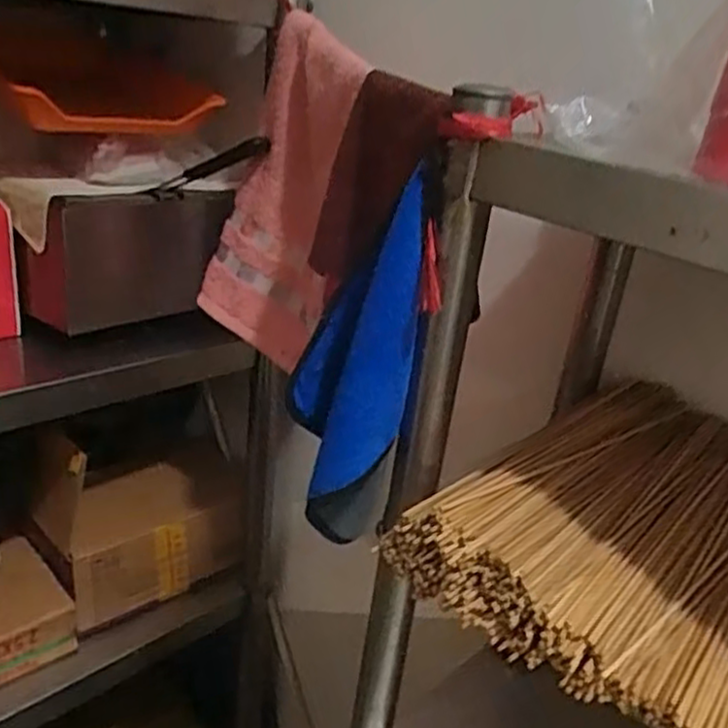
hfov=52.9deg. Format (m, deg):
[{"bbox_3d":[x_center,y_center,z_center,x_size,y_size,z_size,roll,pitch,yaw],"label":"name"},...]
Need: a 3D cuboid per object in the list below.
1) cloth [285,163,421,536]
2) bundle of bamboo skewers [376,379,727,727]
[{"bbox_3d":[-0.008,0.011,0.534,0.081,0.263,0.064,2,23,-11],"label":"cloth"},{"bbox_3d":[0.212,0.122,0.523,0.283,0.080,0.297,23,28,34],"label":"bundle of bamboo skewers"}]

